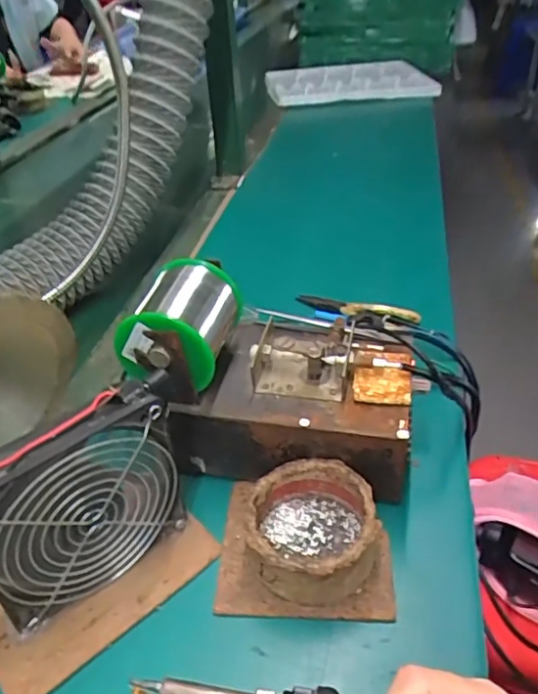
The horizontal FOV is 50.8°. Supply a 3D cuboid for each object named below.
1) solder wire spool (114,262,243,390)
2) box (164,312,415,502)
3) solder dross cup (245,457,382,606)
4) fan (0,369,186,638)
[{"bbox_3d":[-0.062,-0.015,0.406,0.068,0.071,0.082,6,38,11],"label":"solder wire spool"},{"bbox_3d":[0.027,0.040,0.425,0.159,0.084,0.116,11,39,18],"label":"box"},{"bbox_3d":[0.028,0.118,0.364,0.077,0.043,0.083,-2,37,1],"label":"solder dross cup"},{"bbox_3d":[-0.109,0.094,0.335,0.119,0.127,0.028,-29,44,-30],"label":"fan"}]

